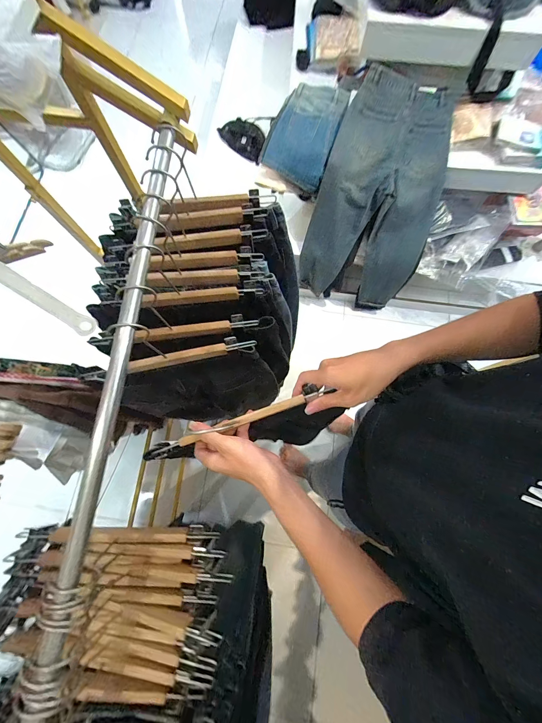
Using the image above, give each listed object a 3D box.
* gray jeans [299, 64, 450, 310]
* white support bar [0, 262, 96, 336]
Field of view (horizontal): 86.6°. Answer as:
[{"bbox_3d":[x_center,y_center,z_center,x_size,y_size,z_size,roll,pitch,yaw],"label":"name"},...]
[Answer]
[{"bbox_3d":[0.453,-0.629,1.254,0.522,0.842,0.105,12,39,-7],"label":"gray jeans"},{"bbox_3d":[-0.226,-0.071,0.251,0.147,0.009,0.016,36,75,-17],"label":"white support bar"}]

